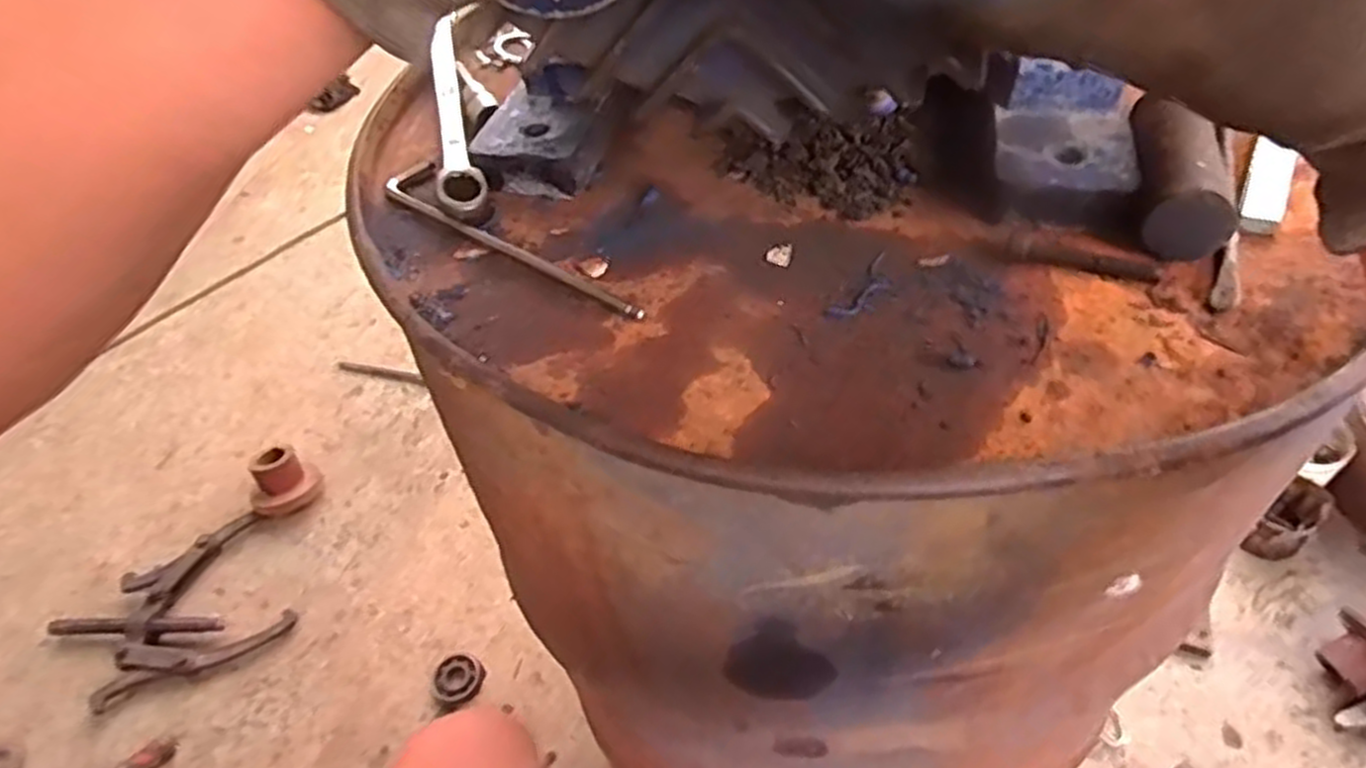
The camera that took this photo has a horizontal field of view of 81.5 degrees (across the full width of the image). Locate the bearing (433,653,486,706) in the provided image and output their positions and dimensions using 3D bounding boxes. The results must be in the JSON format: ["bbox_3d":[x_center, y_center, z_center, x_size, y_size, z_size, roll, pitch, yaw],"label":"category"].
[{"bbox_3d":[-0.325,0.432,1.163,0.078,0.024,0.073,-3,48,3],"label":"bearing"}]

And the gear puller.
[{"bbox_3d":[-0.819,0.382,1.271,0.346,0.038,0.260,-28,51,-18],"label":"gear puller"}]

